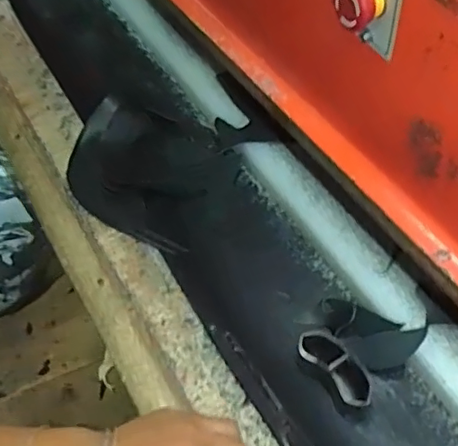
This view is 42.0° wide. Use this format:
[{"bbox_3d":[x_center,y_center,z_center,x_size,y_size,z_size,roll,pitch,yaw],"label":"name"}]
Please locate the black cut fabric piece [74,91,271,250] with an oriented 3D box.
[{"bbox_3d":[-0.079,-0.071,0.677,0.172,0.072,0.193,29,59,25],"label":"black cut fabric piece"}]

